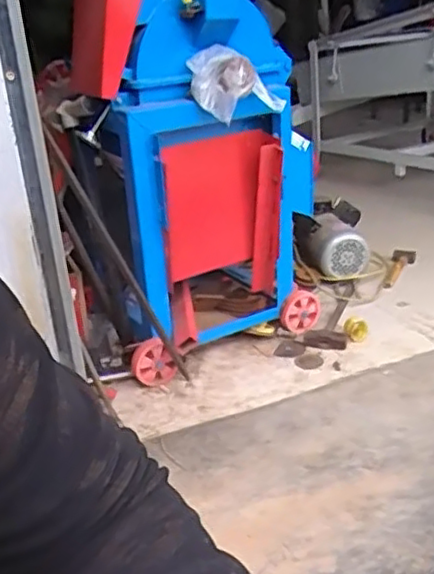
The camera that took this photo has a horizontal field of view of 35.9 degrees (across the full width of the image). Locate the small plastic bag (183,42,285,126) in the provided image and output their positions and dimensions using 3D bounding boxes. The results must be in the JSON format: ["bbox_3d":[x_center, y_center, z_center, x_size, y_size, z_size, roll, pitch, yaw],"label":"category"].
[{"bbox_3d":[0.043,-0.413,1.358,0.194,0.130,0.087,-5,24,-2],"label":"small plastic bag"}]

